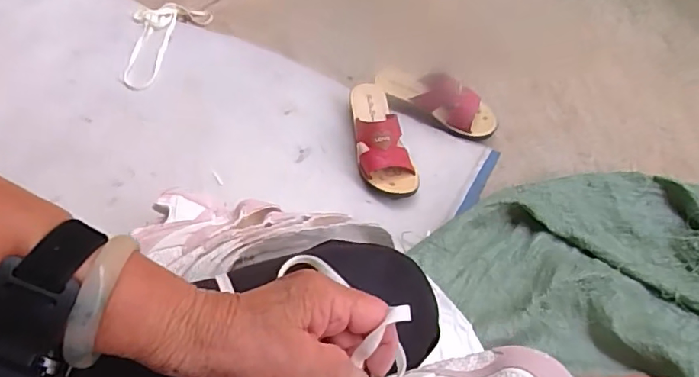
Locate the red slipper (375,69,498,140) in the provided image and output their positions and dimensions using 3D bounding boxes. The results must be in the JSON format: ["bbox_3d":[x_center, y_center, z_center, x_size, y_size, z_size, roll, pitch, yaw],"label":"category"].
[{"bbox_3d":[0.153,-0.165,0.933,0.227,0.056,0.076,25,61,13],"label":"red slipper"}]

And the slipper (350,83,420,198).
[{"bbox_3d":[0.046,-0.093,0.877,0.083,0.070,0.225,-13,59,-8],"label":"slipper"}]

